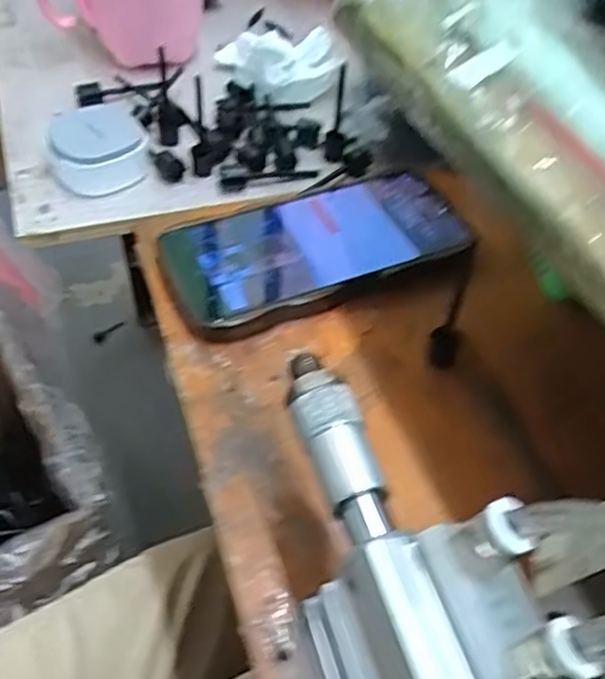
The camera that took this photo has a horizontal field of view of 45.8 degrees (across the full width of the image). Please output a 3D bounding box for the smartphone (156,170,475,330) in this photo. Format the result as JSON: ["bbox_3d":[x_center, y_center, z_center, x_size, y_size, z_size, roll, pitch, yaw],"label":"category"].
[{"bbox_3d":[0.008,-0.054,0.389,0.158,0.010,0.075,-17,53,-18],"label":"smartphone"}]

